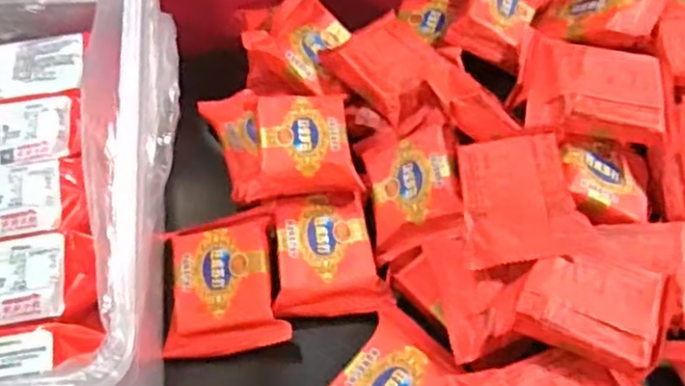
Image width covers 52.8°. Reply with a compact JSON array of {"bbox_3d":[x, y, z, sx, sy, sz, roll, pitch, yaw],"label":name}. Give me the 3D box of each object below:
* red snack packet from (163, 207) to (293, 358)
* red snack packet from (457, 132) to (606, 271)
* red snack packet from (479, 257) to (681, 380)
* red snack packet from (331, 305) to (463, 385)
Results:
[{"bbox_3d":[-0.070,0.052,0.410,0.066,0.015,0.084,-11,57,-5],"label":"red snack packet"},{"bbox_3d":[0.100,0.001,0.383,0.065,0.026,0.080,0,57,1],"label":"red snack packet"},{"bbox_3d":[0.124,0.059,0.351,0.089,0.018,0.055,12,58,9],"label":"red snack packet"},{"bbox_3d":[0.026,0.105,0.364,0.055,0.011,0.083,26,65,18],"label":"red snack packet"}]

